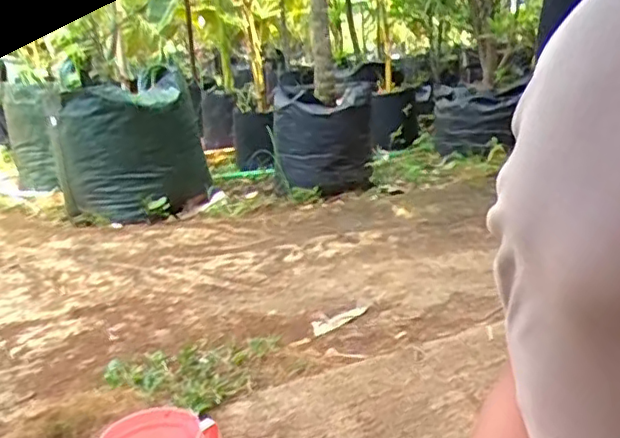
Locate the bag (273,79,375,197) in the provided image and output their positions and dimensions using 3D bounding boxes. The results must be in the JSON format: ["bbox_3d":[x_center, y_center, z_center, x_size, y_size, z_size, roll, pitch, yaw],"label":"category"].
[{"bbox_3d":[0.051,-0.242,1.963,0.288,0.307,0.334,-4,17,6],"label":"bag"}]

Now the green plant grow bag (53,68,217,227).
[{"bbox_3d":[-0.510,-0.207,1.910,0.385,0.409,0.418,-9,17,-8],"label":"green plant grow bag"}]

